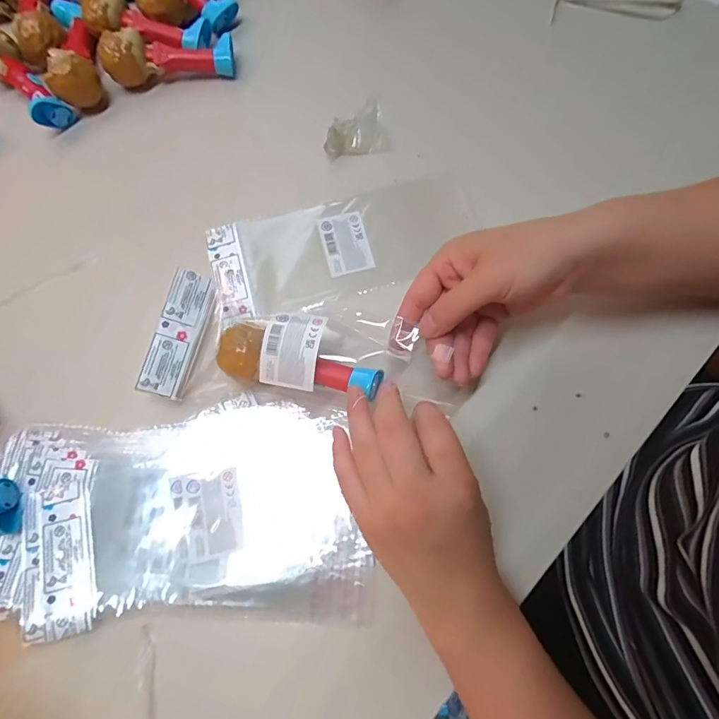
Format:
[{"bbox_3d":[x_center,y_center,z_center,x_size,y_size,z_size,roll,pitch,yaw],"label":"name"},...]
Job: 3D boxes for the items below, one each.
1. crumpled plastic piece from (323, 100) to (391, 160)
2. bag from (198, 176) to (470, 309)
[{"bbox_3d":[-0.005,-0.214,0.400,0.058,0.018,0.043,-12,74,-6],"label":"crumpled plastic piece"},{"bbox_3d":[-0.013,-0.101,0.377,0.226,0.008,0.098,-18,74,-6],"label":"bag"}]

